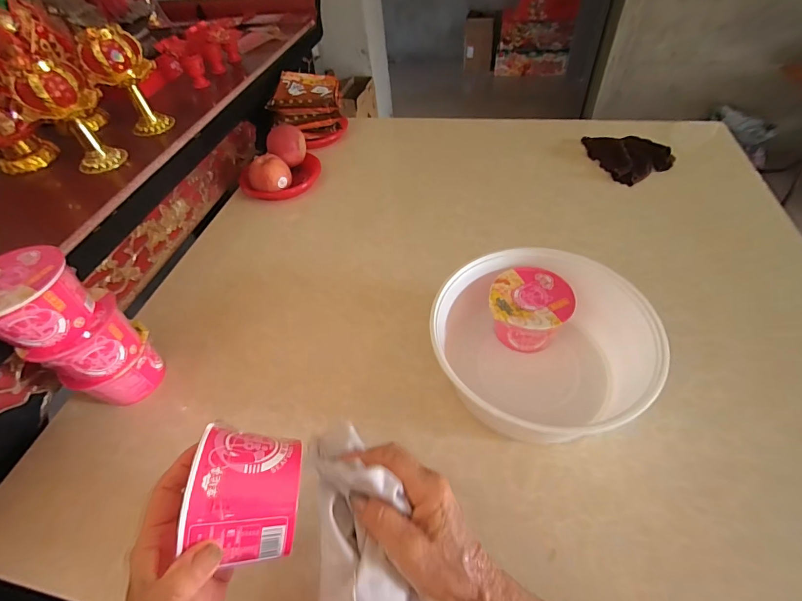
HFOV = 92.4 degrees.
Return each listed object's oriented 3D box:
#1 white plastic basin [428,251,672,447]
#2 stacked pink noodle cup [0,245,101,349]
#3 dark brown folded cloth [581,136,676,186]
[{"bbox_3d":[0.159,0.044,0.453,0.233,0.088,0.209,6,50,11],"label":"white plastic basin"},{"bbox_3d":[-0.374,0.001,0.388,0.097,0.065,0.090,-33,54,-21],"label":"stacked pink noodle cup"},{"bbox_3d":[0.425,-0.291,0.747,0.115,0.029,0.168,-23,51,-13],"label":"dark brown folded cloth"}]

